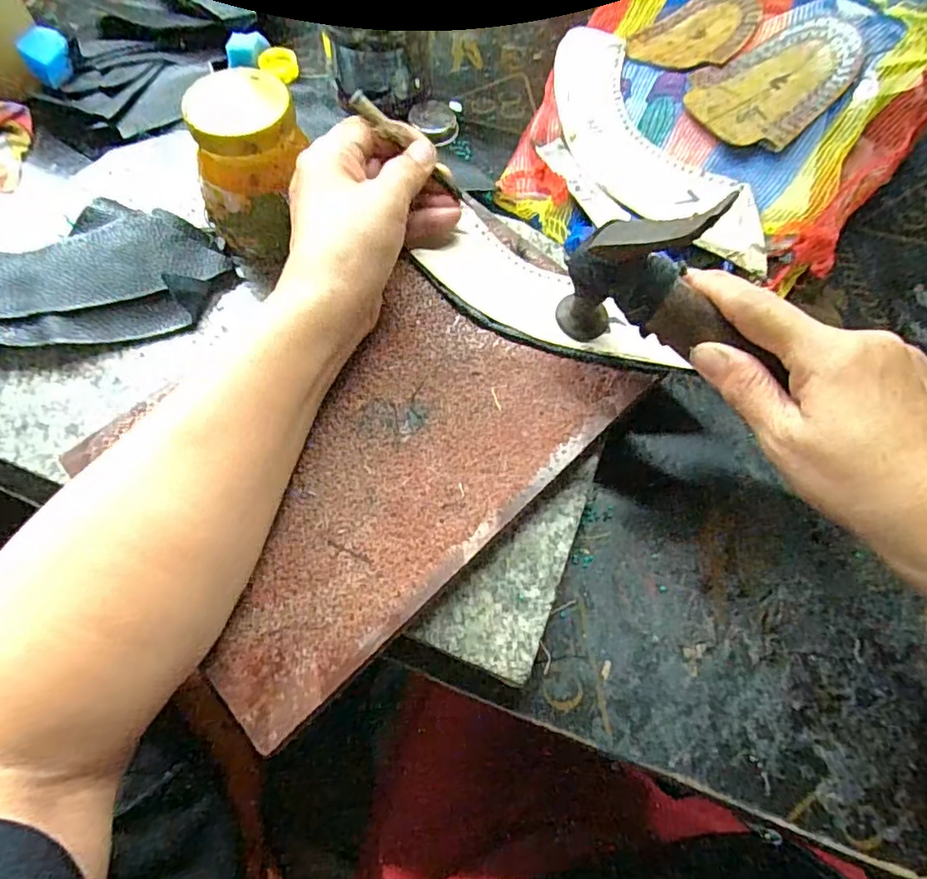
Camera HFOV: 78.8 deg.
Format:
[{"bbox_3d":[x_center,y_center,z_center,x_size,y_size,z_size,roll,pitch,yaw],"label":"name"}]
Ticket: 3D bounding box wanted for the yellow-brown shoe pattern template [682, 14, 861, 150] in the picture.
[{"bbox_3d":[0.211,-0.248,0.388,0.113,0.010,0.084,-45,66,-6],"label":"yellow-brown shoe pattern template"}]

